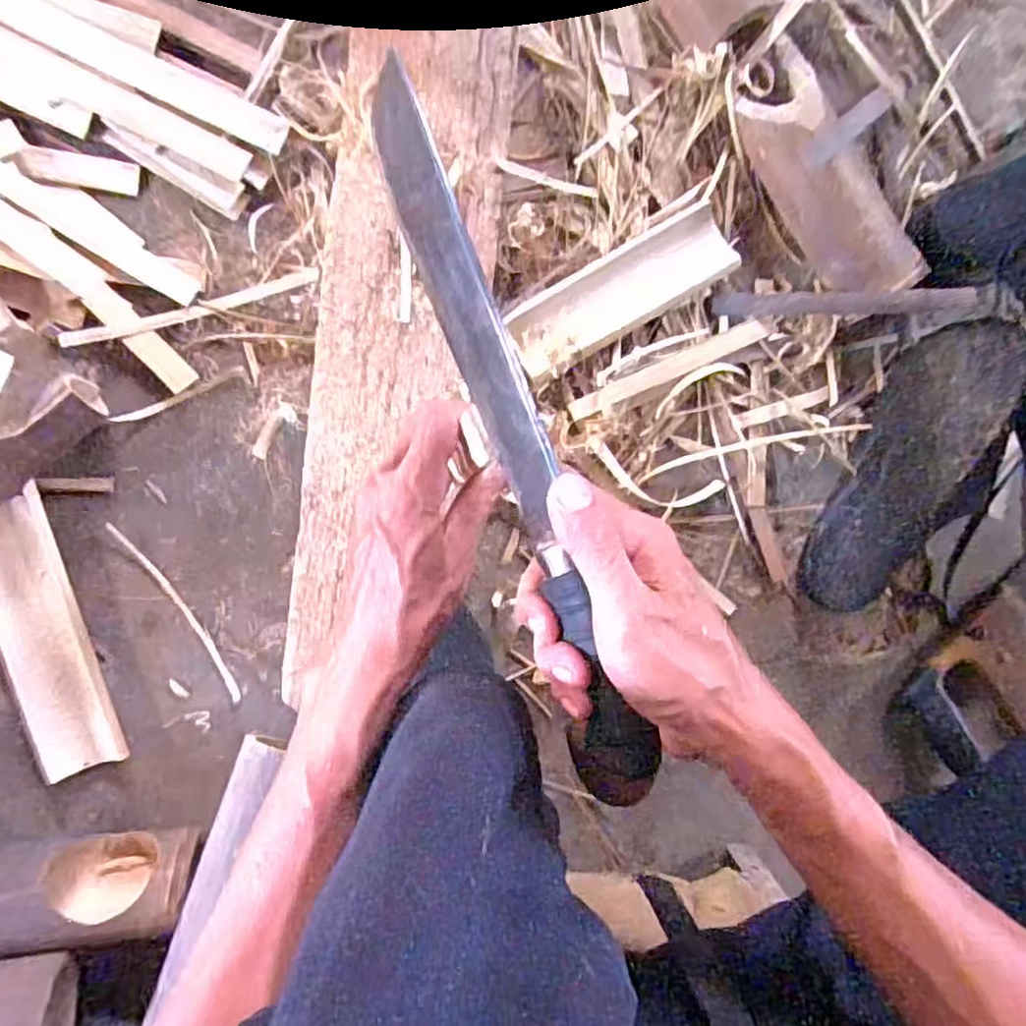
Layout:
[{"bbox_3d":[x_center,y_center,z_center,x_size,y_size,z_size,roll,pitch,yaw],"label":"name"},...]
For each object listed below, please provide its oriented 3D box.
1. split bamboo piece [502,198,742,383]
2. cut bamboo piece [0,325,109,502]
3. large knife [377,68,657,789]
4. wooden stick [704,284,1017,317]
[{"bbox_3d":[0.082,-0.170,0.521,0.186,0.022,0.058,-31,96,-5],"label":"split bamboo piece"},{"bbox_3d":[-0.338,-0.067,0.454,0.101,0.060,0.082,-43,97,-4],"label":"cut bamboo piece"},{"bbox_3d":[0.000,-0.024,0.286,0.026,0.032,0.306,-19,93,-6],"label":"large knife"},{"bbox_3d":[0.270,-0.165,0.538,0.216,0.027,0.021,3,92,12],"label":"wooden stick"}]

